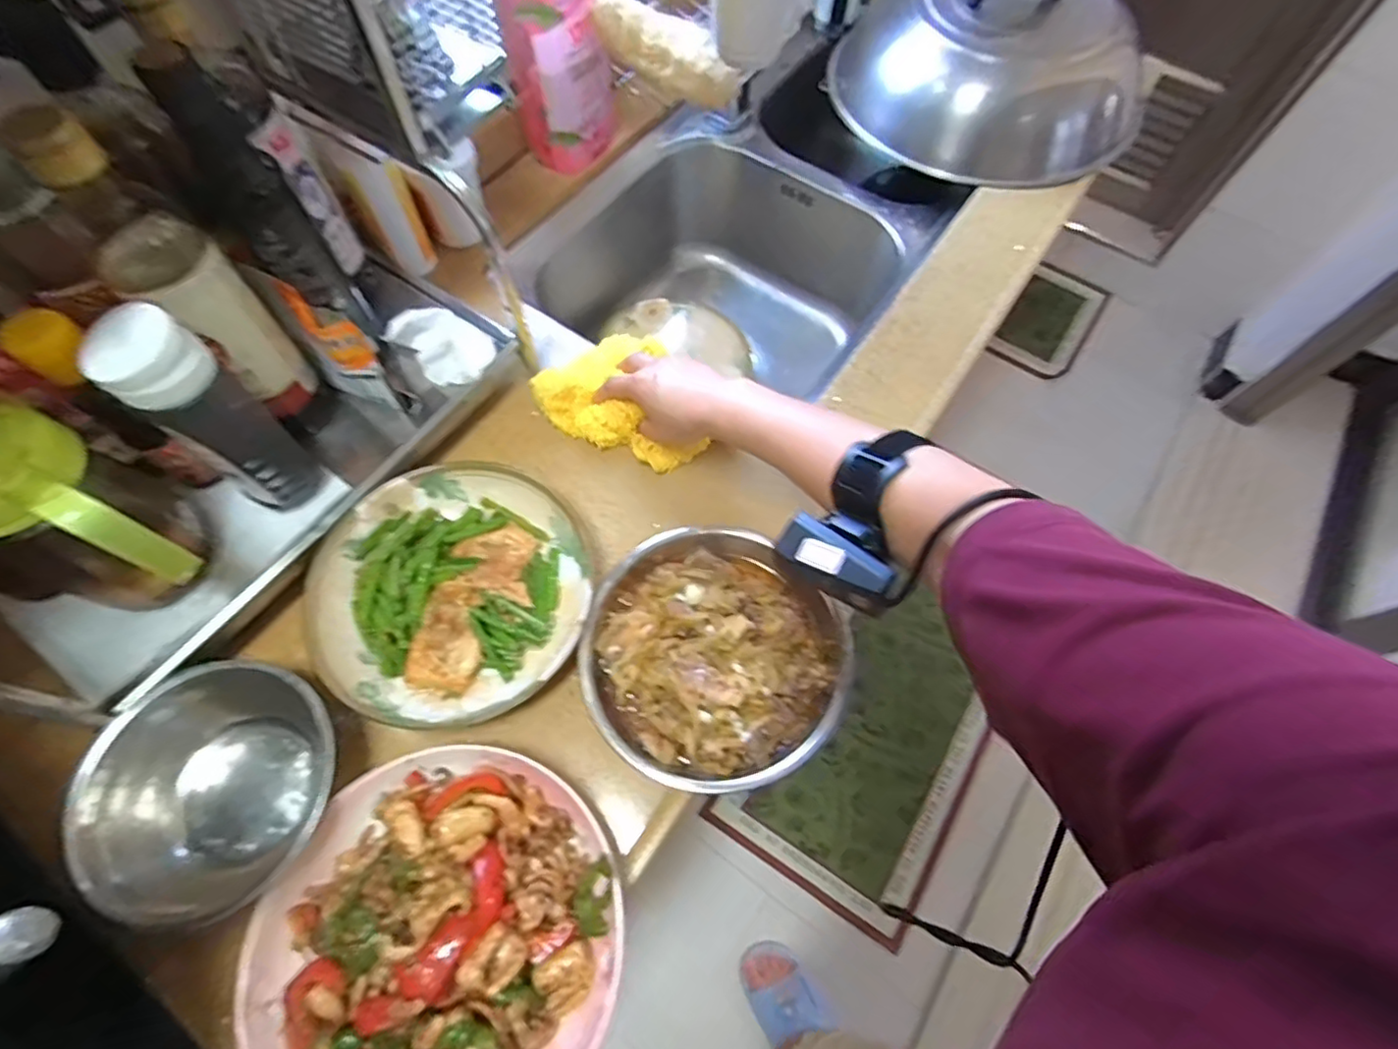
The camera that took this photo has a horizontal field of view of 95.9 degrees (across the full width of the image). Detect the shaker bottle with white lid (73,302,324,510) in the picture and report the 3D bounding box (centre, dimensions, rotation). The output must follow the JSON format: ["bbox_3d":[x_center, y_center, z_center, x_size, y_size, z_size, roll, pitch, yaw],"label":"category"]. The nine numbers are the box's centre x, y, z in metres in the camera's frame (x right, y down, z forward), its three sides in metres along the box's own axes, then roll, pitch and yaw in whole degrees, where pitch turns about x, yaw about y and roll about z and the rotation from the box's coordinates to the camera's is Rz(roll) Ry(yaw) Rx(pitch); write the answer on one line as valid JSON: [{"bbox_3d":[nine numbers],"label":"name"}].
[{"bbox_3d":[-0.316,-0.066,0.418,0.062,0.155,0.052,38,69,13],"label":"shaker bottle with white lid"}]

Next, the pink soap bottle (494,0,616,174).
[{"bbox_3d":[-0.136,-0.479,0.586,0.079,0.261,0.076,28,67,10],"label":"pink soap bottle"}]

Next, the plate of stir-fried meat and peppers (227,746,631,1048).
[{"bbox_3d":[-0.152,0.241,0.366,0.210,0.037,0.202,1,65,-3],"label":"plate of stir-fried meat and peppers"}]

